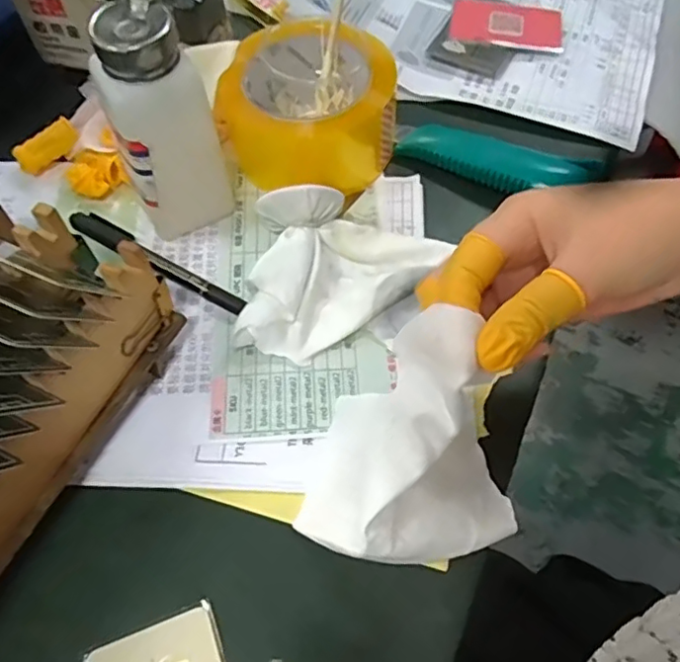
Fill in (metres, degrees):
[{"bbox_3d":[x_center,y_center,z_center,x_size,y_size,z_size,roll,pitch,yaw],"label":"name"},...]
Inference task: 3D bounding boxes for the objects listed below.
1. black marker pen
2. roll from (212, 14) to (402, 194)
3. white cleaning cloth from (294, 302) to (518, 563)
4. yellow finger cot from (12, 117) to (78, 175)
[{"bbox_3d":[-0.111,-0.043,0.363,0.128,0.010,0.016,29,64,15],"label":"black marker pen"},{"bbox_3d":[-0.022,-0.148,0.394,0.106,0.061,0.106,1,60,-1],"label":"roll"},{"bbox_3d":[0.037,0.051,0.259,0.092,0.093,0.086,15,61,7],"label":"white cleaning cloth"},{"bbox_3d":[-0.196,-0.124,0.404,0.042,0.016,0.014,-42,68,-8],"label":"yellow finger cot"}]

